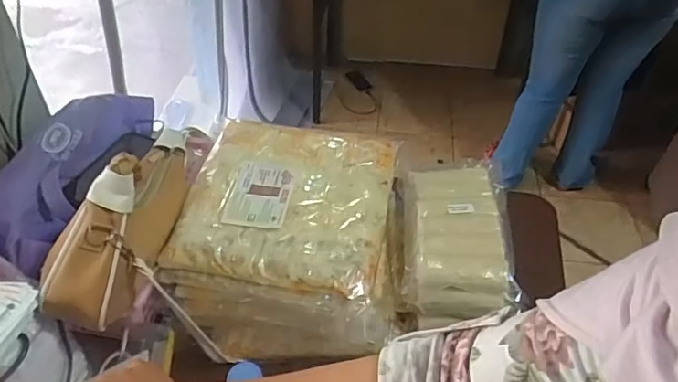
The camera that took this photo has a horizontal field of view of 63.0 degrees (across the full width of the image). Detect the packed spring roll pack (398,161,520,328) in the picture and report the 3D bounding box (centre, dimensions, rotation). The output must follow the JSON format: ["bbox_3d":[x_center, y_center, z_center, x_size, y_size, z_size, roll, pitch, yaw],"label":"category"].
[{"bbox_3d":[0.143,0.054,0.709,0.139,0.073,0.225,2,43,1],"label":"packed spring roll pack"}]

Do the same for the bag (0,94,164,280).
[{"bbox_3d":[-0.353,-0.032,0.725,0.112,0.069,0.302,10,43,10],"label":"bag"}]

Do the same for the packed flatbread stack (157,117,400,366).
[{"bbox_3d":[-0.062,0.056,0.718,0.271,0.140,0.275,2,43,0],"label":"packed flatbread stack"}]

